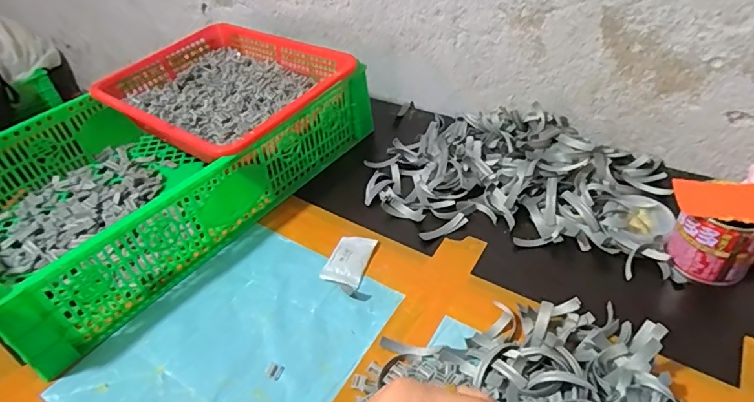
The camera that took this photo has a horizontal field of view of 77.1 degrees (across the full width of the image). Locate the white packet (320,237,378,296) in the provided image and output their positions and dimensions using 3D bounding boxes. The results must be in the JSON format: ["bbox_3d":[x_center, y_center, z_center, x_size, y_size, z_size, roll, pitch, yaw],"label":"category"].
[{"bbox_3d":[-0.028,0.062,0.485,0.040,0.010,0.074,8,43,18],"label":"white packet"}]

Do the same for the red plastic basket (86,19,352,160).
[{"bbox_3d":[-0.200,-0.143,0.634,0.310,0.070,0.236,22,48,30],"label":"red plastic basket"}]

